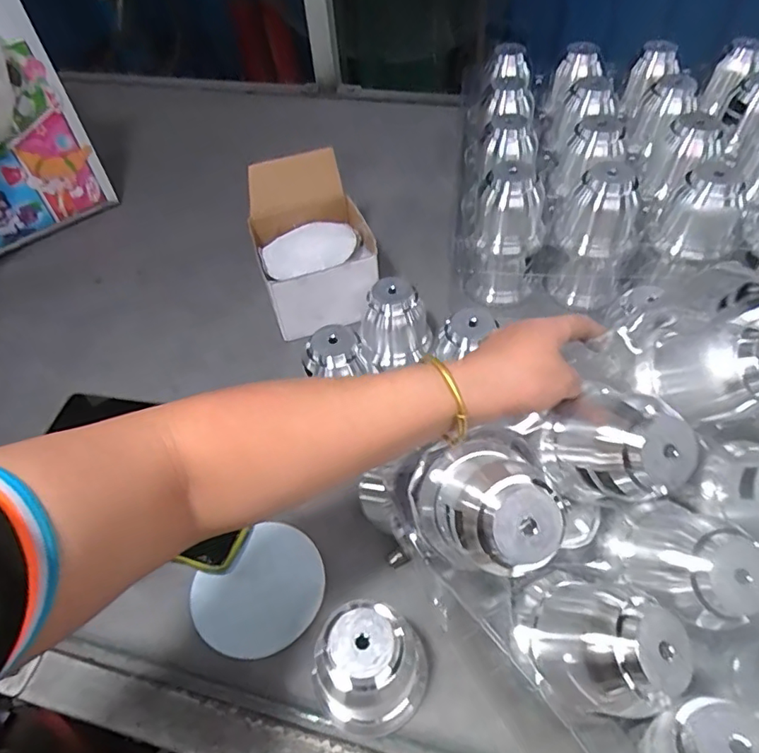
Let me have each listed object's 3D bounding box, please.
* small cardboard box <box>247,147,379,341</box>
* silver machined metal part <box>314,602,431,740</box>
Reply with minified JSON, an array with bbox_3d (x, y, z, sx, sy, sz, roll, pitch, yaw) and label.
[{"bbox_3d":[-0.084,-0.158,0.664,0.138,0.141,0.168,-15,51,-10],"label":"small cardboard box"},{"bbox_3d":[-0.008,0.213,0.407,0.089,0.089,0.081,-1,50,2],"label":"silver machined metal part"}]

